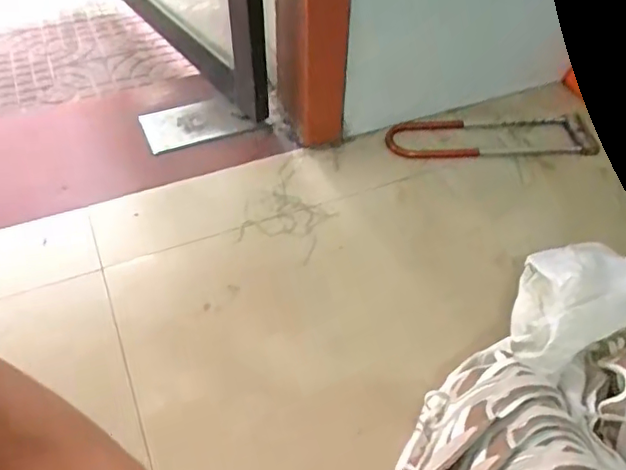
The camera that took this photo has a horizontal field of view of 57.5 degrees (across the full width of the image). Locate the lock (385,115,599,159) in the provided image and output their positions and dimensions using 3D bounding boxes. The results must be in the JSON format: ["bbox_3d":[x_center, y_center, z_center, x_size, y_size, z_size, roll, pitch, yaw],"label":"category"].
[{"bbox_3d":[0.339,-0.191,1.098,0.394,0.026,0.122,-3,47,-4],"label":"lock"}]

